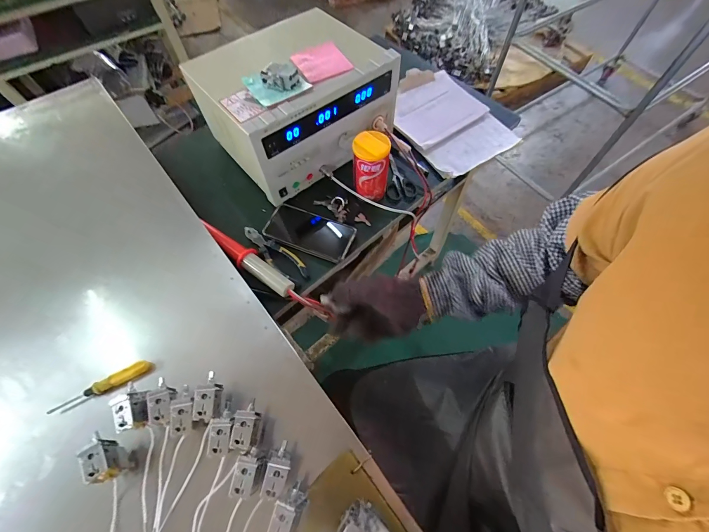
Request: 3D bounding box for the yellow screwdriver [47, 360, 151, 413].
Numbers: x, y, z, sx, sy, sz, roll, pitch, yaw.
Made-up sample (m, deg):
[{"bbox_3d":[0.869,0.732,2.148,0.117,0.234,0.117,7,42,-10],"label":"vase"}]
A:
[{"bbox_3d":[-0.344,0.167,0.430,0.124,0.024,0.019,-27,65,-14],"label":"yellow screwdriver"}]

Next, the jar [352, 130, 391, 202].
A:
[{"bbox_3d":[0.031,-0.185,0.593,0.063,0.111,0.060,11,63,6],"label":"jar"}]

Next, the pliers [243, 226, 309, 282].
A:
[{"bbox_3d":[-0.147,-0.022,0.587,0.154,0.018,0.042,38,68,18],"label":"pliers"}]

